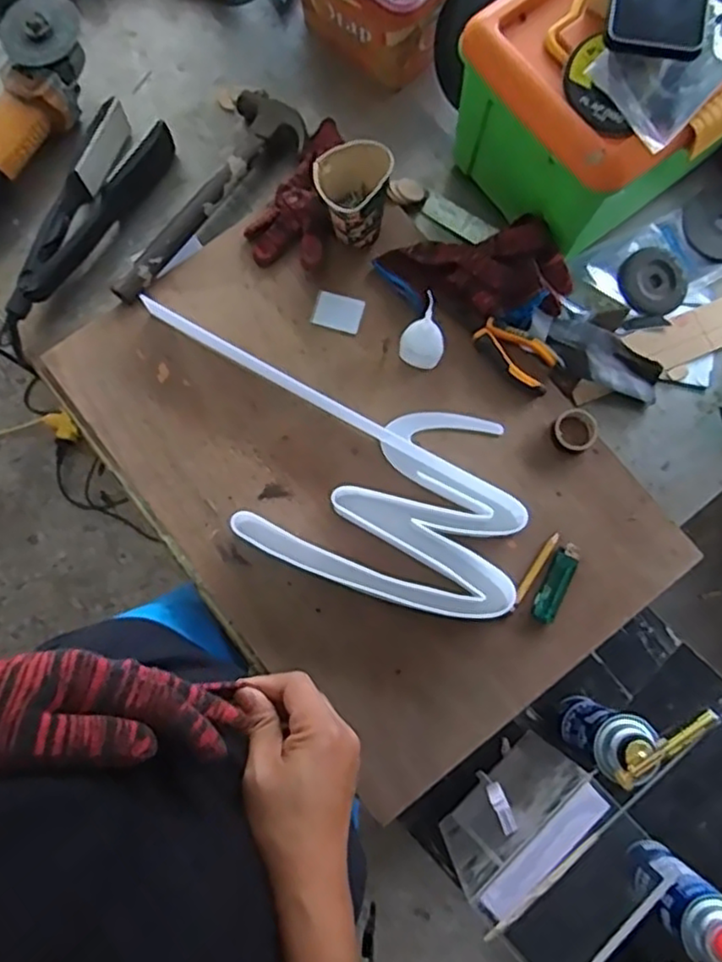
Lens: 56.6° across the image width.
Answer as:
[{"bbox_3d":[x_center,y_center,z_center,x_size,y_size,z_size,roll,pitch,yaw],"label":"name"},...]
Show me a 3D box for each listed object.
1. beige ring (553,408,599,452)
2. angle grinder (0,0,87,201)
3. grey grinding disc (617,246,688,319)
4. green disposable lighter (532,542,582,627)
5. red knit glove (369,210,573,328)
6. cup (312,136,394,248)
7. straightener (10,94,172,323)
[{"bbox_3d":[0.223,-0.052,0.695,0.041,0.017,0.043,0,80,1],"label":"beige ring"},{"bbox_3d":[-0.404,-0.399,0.749,0.087,0.092,0.282,35,82,7],"label":"angle grinder"},{"bbox_3d":[0.328,-0.223,0.751,0.074,0.007,0.078,0,80,1],"label":"grey grinding disc"},{"bbox_3d":[0.197,0.103,0.673,0.026,0.013,0.082,25,81,5],"label":"green disposable lighter"},{"bbox_3d":[0.125,-0.218,0.717,0.199,0.051,0.109,-10,80,-1],"label":"red knit glove"},{"bbox_3d":[-0.008,-0.296,0.709,0.074,0.097,0.070,0,80,1],"label":"cup"},{"bbox_3d":[-0.317,-0.300,0.752,0.071,0.048,0.261,32,82,6],"label":"straightener"}]

